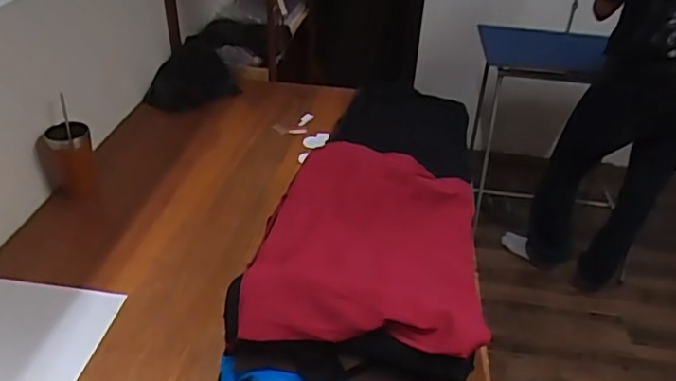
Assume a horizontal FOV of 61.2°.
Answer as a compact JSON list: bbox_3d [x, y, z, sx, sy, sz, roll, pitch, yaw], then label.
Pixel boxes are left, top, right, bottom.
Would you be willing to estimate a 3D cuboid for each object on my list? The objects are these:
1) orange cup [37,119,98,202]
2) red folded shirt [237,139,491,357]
[{"bbox_3d":[-0.547,-0.062,1.168,0.096,0.128,0.085,8,34,6],"label":"orange cup"},{"bbox_3d":[0.064,0.066,0.955,0.334,0.062,0.488,7,34,6],"label":"red folded shirt"}]

